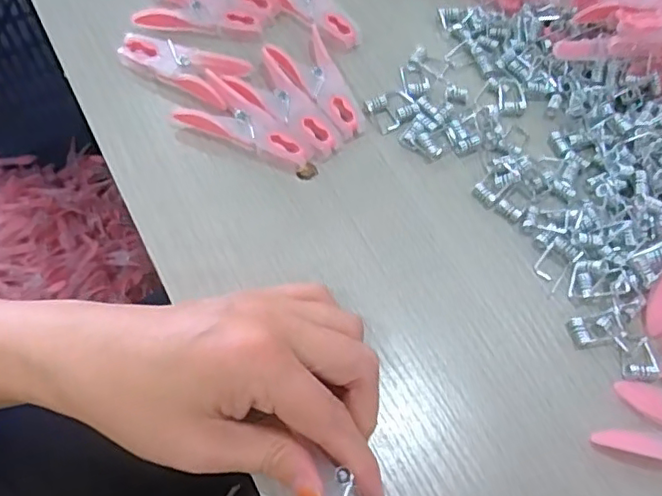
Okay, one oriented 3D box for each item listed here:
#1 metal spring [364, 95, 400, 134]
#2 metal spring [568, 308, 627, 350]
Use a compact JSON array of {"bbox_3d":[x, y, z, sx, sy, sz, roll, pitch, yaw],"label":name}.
[{"bbox_3d":[0.029,-0.078,0.352,0.014,0.006,0.024,-24,67,-9],"label":"metal spring"},{"bbox_3d":[0.129,0.039,0.292,0.026,0.004,0.015,-14,66,-5],"label":"metal spring"}]

